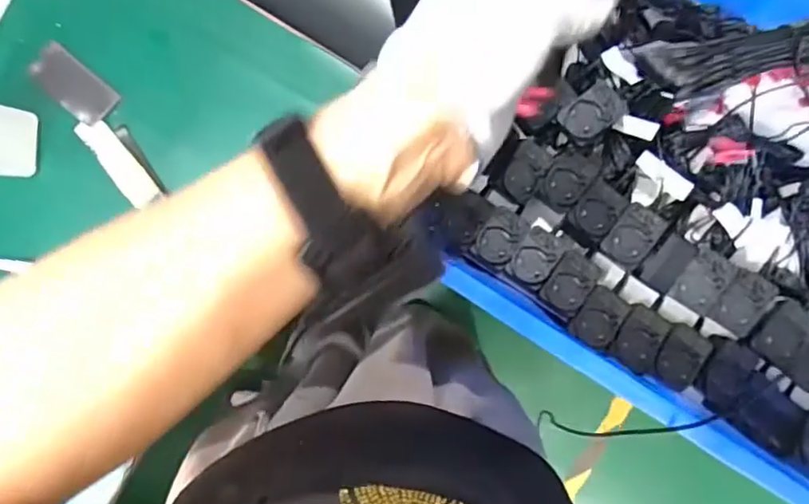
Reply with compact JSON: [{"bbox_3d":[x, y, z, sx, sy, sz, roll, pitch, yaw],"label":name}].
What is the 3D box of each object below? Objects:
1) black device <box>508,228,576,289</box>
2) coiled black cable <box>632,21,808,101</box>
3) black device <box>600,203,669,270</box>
[{"bbox_3d":[0.135,0.008,0.612,0.043,0.022,0.062,28,70,15],"label":"black device"},{"bbox_3d":[0.164,-0.091,0.282,0.101,0.015,0.029,-4,91,17],"label":"coiled black cable"},{"bbox_3d":[0.222,-0.016,0.593,0.042,0.032,0.060,35,93,3],"label":"black device"}]

